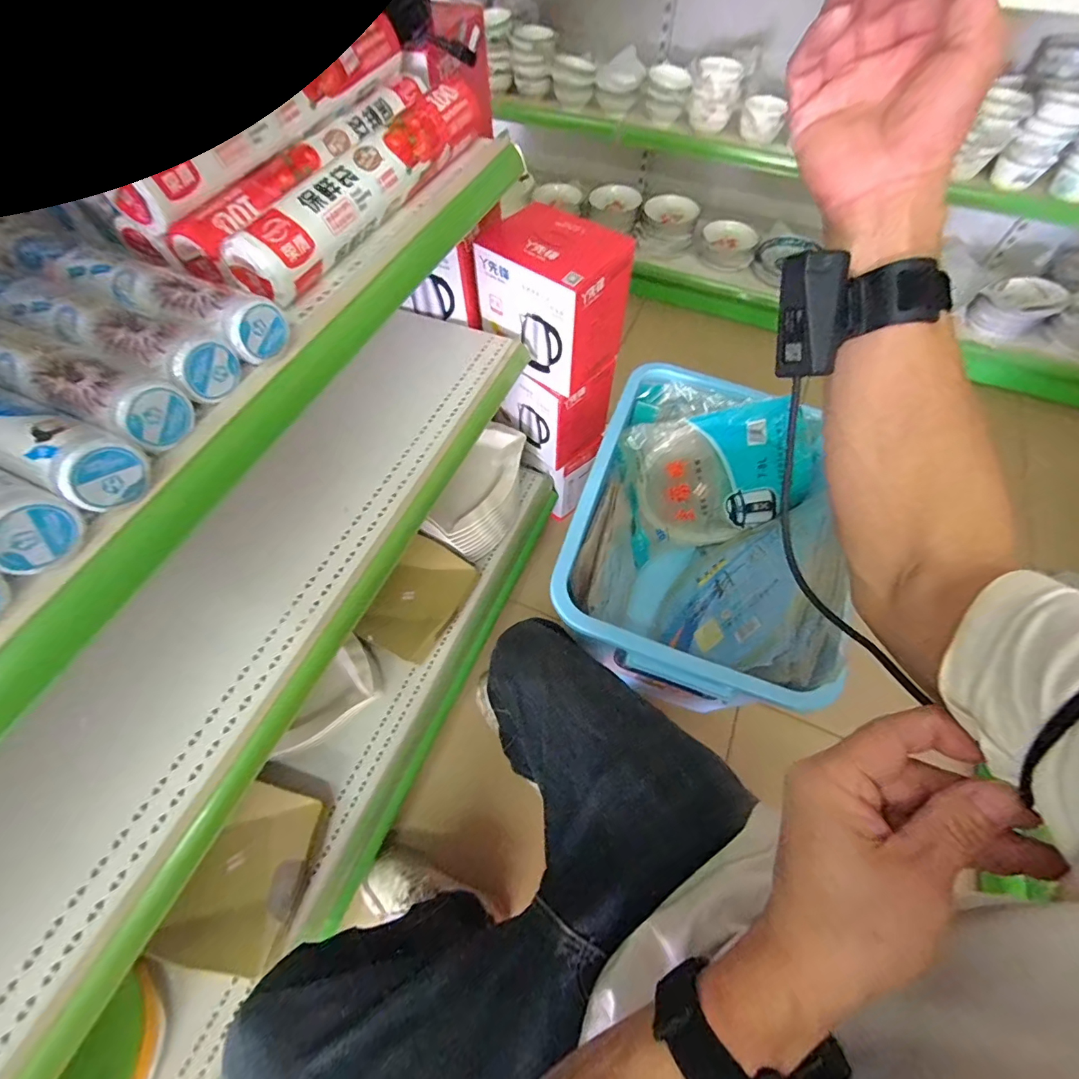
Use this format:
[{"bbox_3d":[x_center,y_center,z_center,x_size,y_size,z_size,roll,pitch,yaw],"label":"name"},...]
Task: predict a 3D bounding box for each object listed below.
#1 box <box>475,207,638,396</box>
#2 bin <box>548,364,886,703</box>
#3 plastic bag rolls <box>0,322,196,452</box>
[{"bbox_3d":[0.025,-0.418,0.833,0.206,0.201,0.163,36,66,18],"label":"box"},{"bbox_3d":[0.227,0.014,0.790,0.315,0.314,0.491,15,61,9],"label":"bin"},{"bbox_3d":[-0.384,-0.132,0.346,0.289,0.039,0.044,21,62,12],"label":"plastic bag rolls"}]

